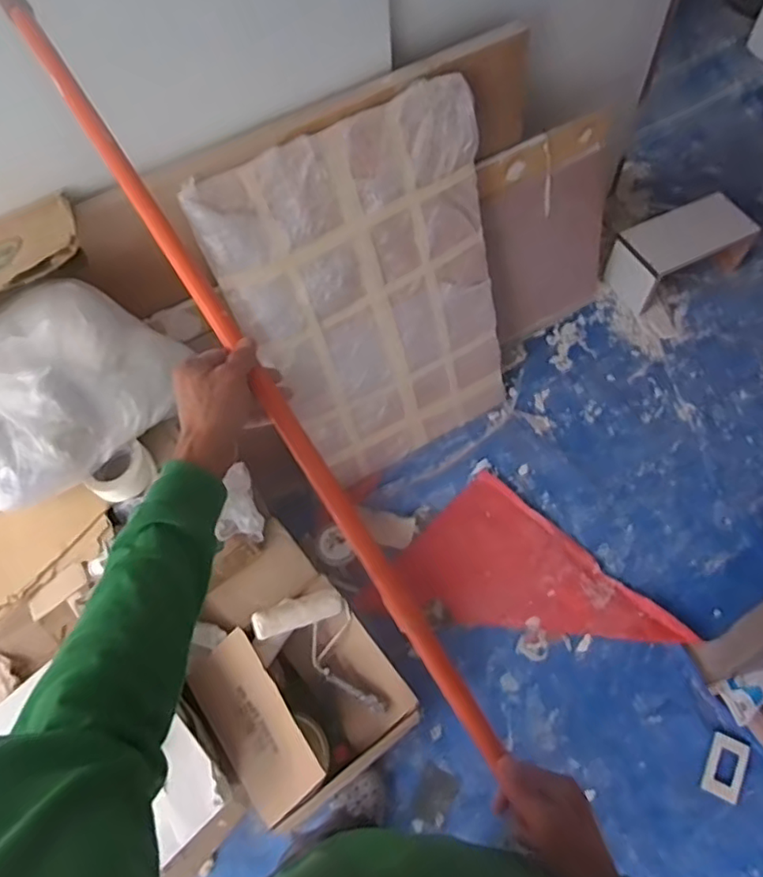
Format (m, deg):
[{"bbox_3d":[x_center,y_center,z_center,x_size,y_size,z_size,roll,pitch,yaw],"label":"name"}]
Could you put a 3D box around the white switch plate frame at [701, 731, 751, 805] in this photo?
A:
[{"bbox_3d":[0.738,0.703,1.350,0.071,0.009,0.125,19,80,22],"label":"white switch plate frame"}]

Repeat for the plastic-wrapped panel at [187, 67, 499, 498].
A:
[{"bbox_3d":[0.003,-0.275,1.439,0.599,0.843,0.043,-30,43,-11],"label":"plastic-wrapped panel"}]

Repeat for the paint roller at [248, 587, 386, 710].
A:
[{"bbox_3d":[-0.110,0.435,1.298,0.179,0.083,0.312,-41,91,-15],"label":"paint roller"}]

